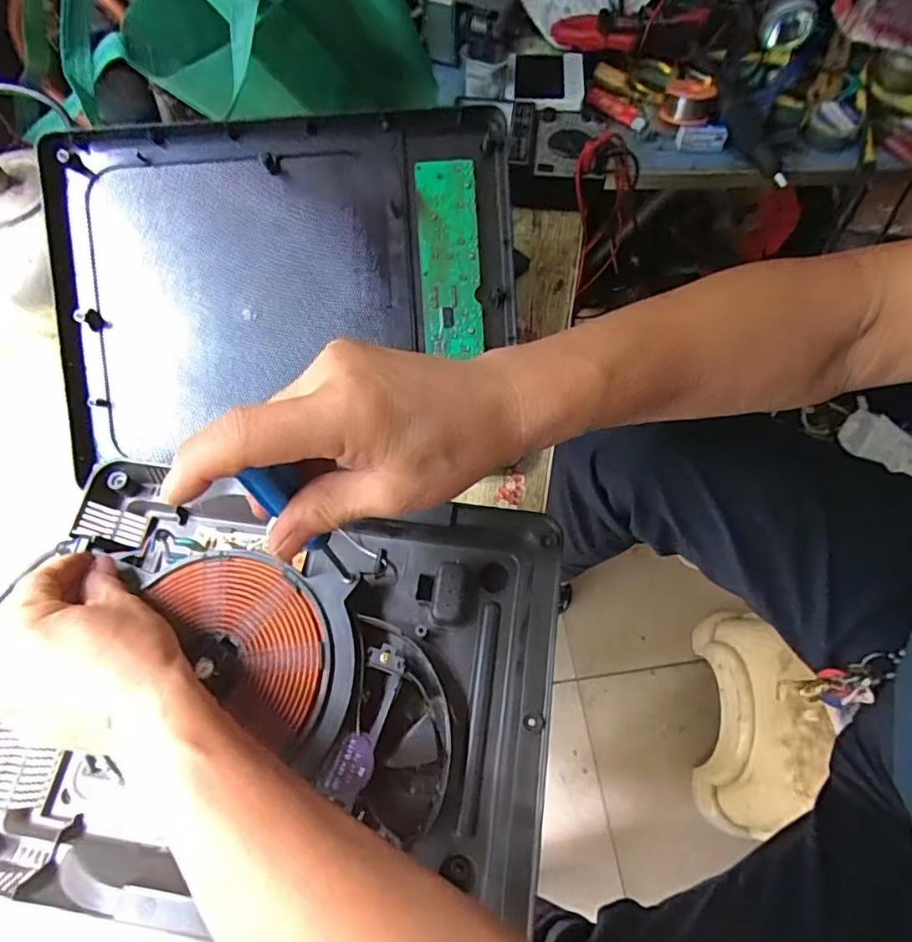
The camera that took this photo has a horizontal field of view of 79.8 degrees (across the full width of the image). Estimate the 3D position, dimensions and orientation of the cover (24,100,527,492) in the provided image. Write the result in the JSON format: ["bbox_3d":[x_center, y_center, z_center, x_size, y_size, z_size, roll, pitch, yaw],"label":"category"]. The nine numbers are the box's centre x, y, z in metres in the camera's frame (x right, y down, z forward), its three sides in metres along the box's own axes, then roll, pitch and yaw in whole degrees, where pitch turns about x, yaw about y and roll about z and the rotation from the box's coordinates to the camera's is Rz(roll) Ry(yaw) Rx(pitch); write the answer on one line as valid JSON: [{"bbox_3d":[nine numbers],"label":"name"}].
[{"bbox_3d":[-0.131,-0.142,0.435,0.355,0.057,0.265,-4,95,1],"label":"cover"}]

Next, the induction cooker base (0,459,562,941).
[{"bbox_3d":[-0.118,0.143,0.368,0.353,0.056,0.263,7,66,2],"label":"induction cooker base"}]

